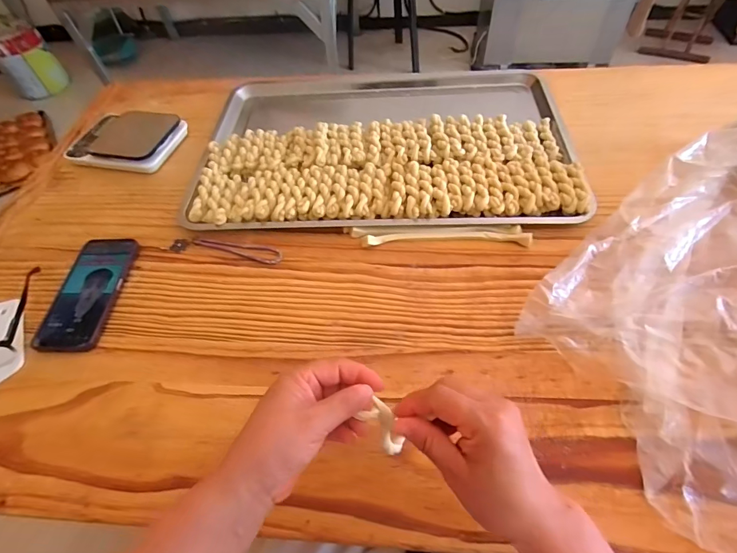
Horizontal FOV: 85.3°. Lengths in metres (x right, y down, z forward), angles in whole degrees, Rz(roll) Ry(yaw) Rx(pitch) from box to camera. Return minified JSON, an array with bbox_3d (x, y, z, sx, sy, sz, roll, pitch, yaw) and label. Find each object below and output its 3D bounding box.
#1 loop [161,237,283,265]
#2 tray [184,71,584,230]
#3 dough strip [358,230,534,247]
[{"bbox_3d":[-0.196,-0.037,0.537,0.168,0.005,0.026,9,56,10],"label":"loop"},{"bbox_3d":[0.019,-0.223,0.639,0.552,0.039,0.378,1,55,4],"label":"tray"},{"bbox_3d":[0.099,-0.051,0.518,0.212,0.013,0.025,2,55,5],"label":"dough strip"}]

